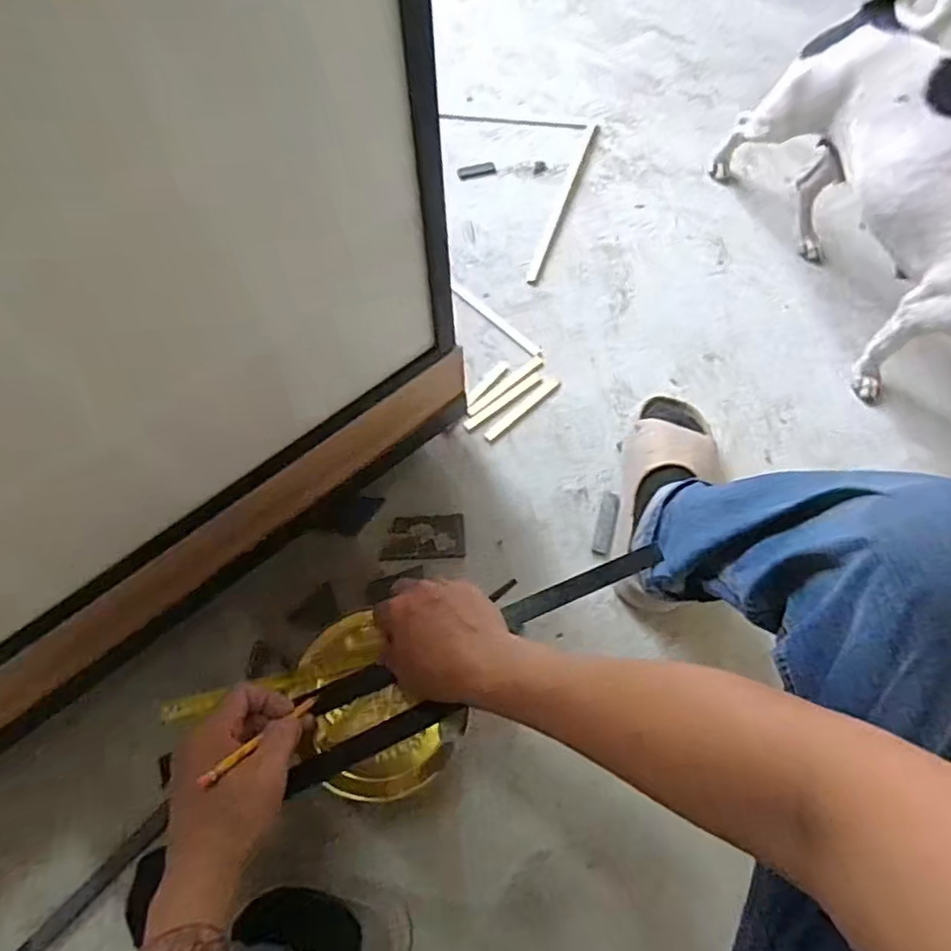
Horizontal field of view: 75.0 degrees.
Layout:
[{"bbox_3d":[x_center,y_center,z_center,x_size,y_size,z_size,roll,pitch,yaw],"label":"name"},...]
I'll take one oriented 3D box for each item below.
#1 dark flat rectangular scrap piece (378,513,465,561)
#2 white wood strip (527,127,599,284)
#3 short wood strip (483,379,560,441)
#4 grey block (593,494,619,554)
[{"bbox_3d":[-0.069,0.083,0.829,0.107,0.009,0.059,-4,68,0],"label":"dark flat rectangular scrap piece"},{"bbox_3d":[0.152,-0.477,1.070,0.021,0.009,0.373,19,70,9],"label":"white wood strip"},{"bbox_3d":[0.069,-0.098,0.912,0.142,0.006,0.017,-40,72,-14],"label":"short wood strip"},{"bbox_3d":[0.175,0.062,0.830,0.021,0.014,0.092,14,69,7],"label":"grey block"}]

